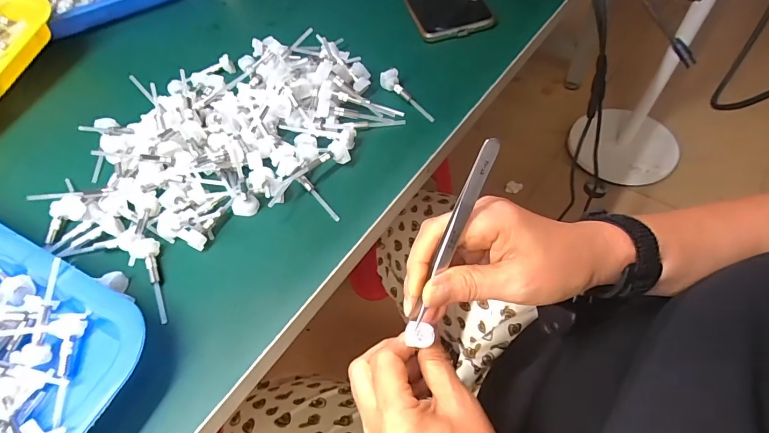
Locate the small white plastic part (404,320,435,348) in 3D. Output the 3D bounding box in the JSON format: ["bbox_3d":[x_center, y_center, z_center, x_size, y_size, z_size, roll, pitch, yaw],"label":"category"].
[{"bbox_3d":[0.024,0.079,0.270,0.019,0.004,0.015,11,60,8],"label":"small white plastic part"}]

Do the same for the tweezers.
[{"bbox_3d":[0.040,0.011,0.236,0.009,0.006,0.116,25,104,15],"label":"tweezers"}]

